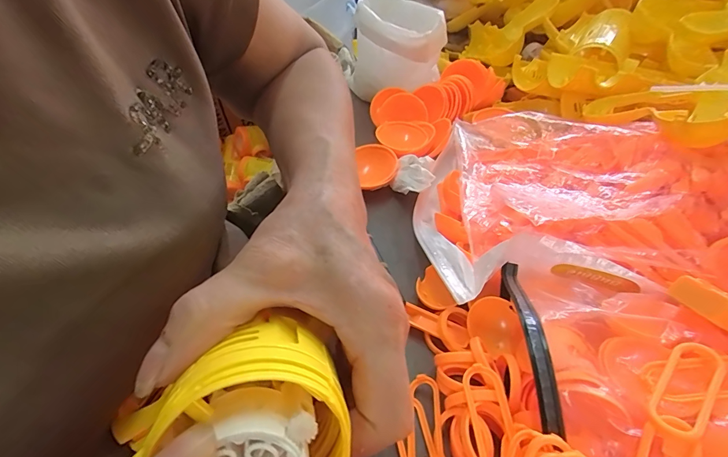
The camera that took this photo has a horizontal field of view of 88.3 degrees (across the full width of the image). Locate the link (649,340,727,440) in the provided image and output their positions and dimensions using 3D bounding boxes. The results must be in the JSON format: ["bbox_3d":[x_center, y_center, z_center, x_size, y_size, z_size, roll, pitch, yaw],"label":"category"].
[{"bbox_3d":[0.149,0.074,0.170,0.051,0.009,0.023,-33,56,-31],"label":"link"}]

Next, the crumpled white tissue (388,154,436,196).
[{"bbox_3d":[0.048,-0.053,0.354,0.037,0.016,0.048,16,46,11],"label":"crumpled white tissue"}]

